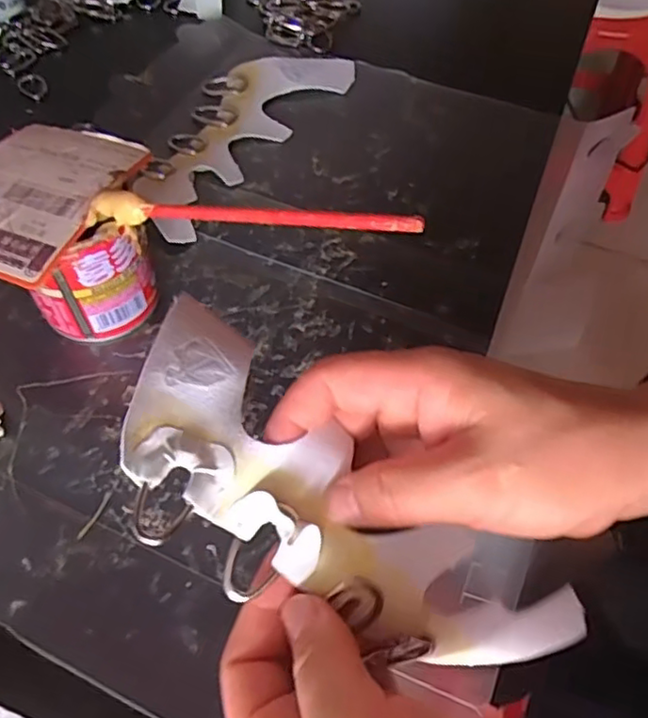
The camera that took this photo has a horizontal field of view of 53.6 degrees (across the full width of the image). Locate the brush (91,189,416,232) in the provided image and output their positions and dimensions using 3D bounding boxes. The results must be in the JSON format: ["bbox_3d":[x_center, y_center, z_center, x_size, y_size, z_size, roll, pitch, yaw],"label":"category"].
[{"bbox_3d":[-0.034,-0.061,0.269,0.156,0.011,0.009,9,55,24],"label":"brush"}]

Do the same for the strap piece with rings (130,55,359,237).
[{"bbox_3d":[-0.059,-0.160,0.437,0.072,0.007,0.204,27,60,16],"label":"strap piece with rings"}]

